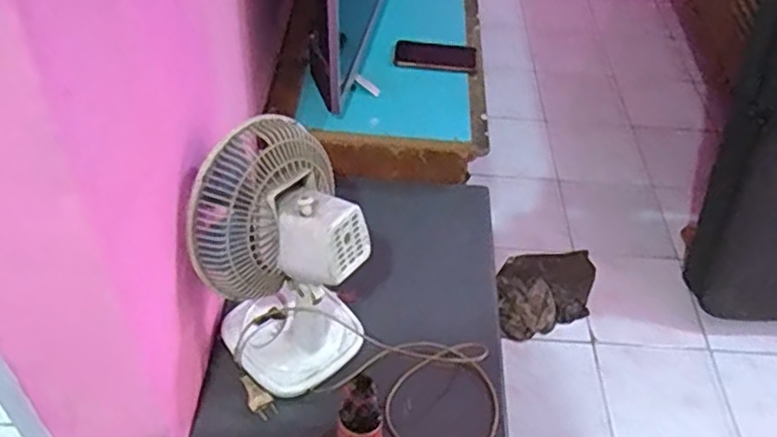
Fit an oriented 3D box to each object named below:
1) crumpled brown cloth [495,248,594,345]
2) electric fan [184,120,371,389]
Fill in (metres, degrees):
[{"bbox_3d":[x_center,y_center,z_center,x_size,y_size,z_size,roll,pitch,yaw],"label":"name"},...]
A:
[{"bbox_3d":[0.411,0.177,1.791,0.239,0.112,0.359,20,49,14],"label":"crumpled brown cloth"},{"bbox_3d":[-0.117,0.054,0.837,0.171,0.310,0.179,22,49,15],"label":"electric fan"}]

